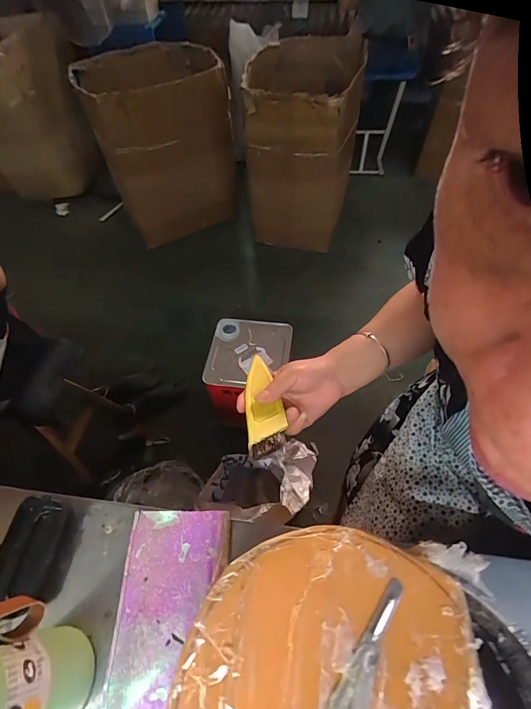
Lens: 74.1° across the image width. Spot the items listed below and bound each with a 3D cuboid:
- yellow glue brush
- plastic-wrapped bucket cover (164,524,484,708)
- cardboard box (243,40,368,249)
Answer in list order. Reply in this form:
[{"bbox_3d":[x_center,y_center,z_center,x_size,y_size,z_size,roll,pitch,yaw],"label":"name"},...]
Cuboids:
[{"bbox_3d":[-0.004,0.055,0.417,0.042,0.007,0.147,2,42,-11],"label":"yellow glue brush"},{"bbox_3d":[0.045,0.260,0.252,0.220,0.013,0.237,1,56,4],"label":"plastic-wrapped bucket cover"},{"bbox_3d":[0.166,-0.856,1.534,0.478,0.674,0.536,5,57,7],"label":"cardboard box"}]

